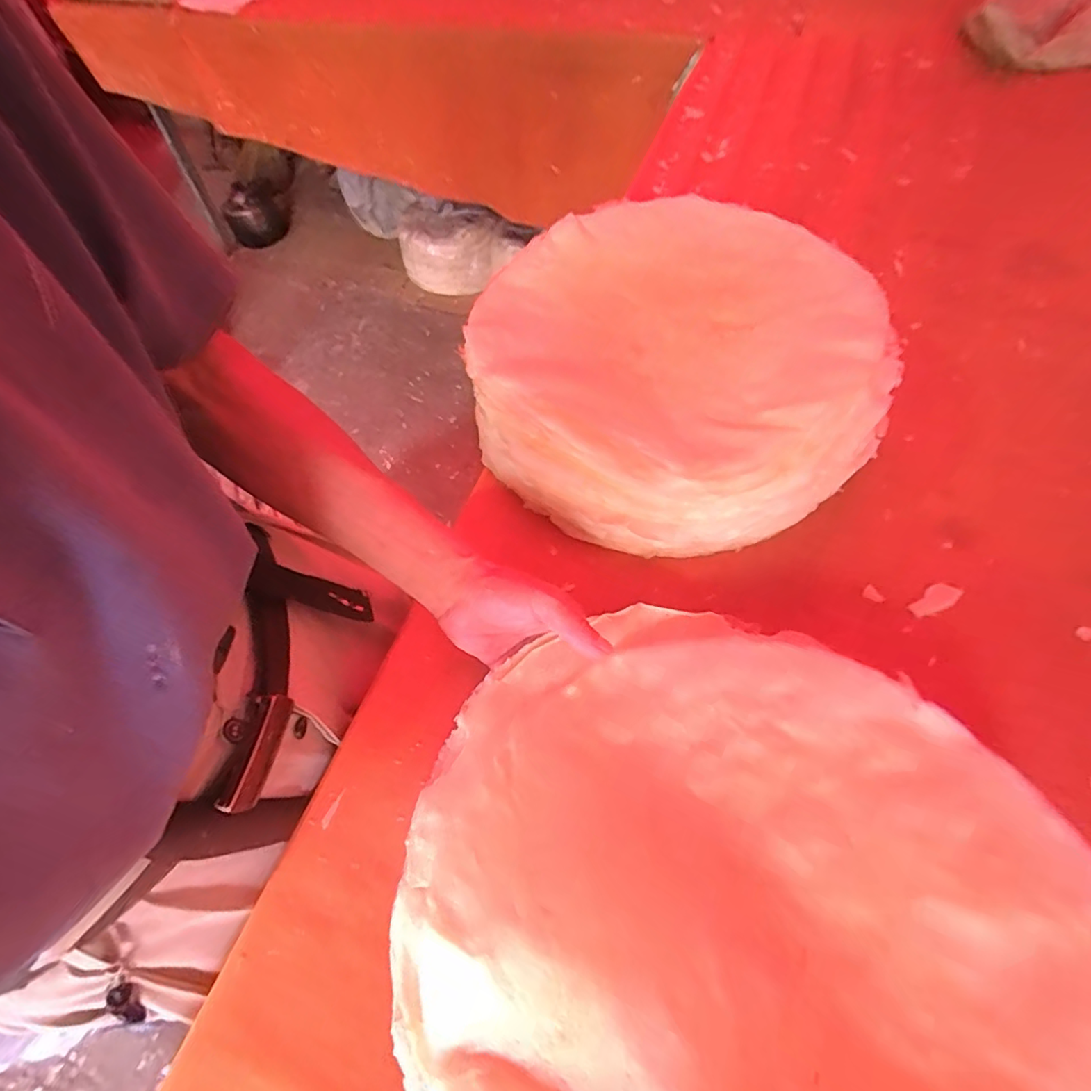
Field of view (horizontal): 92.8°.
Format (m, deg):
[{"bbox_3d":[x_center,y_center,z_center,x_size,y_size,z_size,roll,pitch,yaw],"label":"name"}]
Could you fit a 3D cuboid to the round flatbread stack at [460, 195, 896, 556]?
[{"bbox_3d":[0.102,-0.173,0.506,0.341,0.123,0.375,-2,60,3],"label":"round flatbread stack"}]

